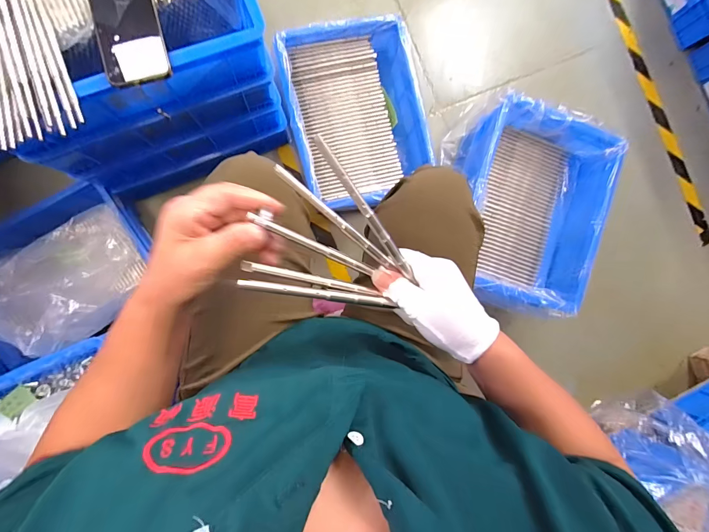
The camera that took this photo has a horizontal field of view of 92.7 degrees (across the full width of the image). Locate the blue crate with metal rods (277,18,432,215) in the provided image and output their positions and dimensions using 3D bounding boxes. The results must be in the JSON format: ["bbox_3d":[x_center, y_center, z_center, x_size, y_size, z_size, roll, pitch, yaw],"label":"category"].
[{"bbox_3d":[0.008,-0.361,0.826,0.337,0.113,0.404,-19,92,-8],"label":"blue crate with metal rods"}]

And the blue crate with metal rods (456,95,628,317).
[{"bbox_3d":[0.387,-0.119,0.767,0.292,0.129,0.415,15,87,-7],"label":"blue crate with metal rods"}]

